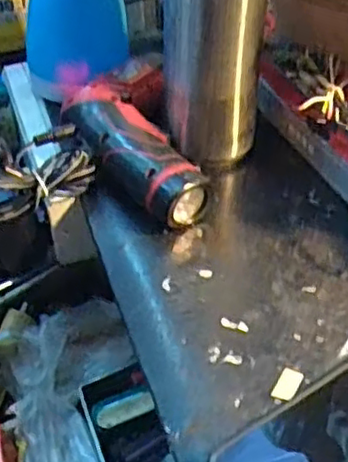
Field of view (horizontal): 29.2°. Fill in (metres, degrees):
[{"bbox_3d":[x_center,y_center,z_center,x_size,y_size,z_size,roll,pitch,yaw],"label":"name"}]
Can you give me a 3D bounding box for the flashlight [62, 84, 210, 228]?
[{"bbox_3d":[-0.027,-0.051,0.456,0.050,0.044,0.130,-25,46,-27],"label":"flashlight"}]

